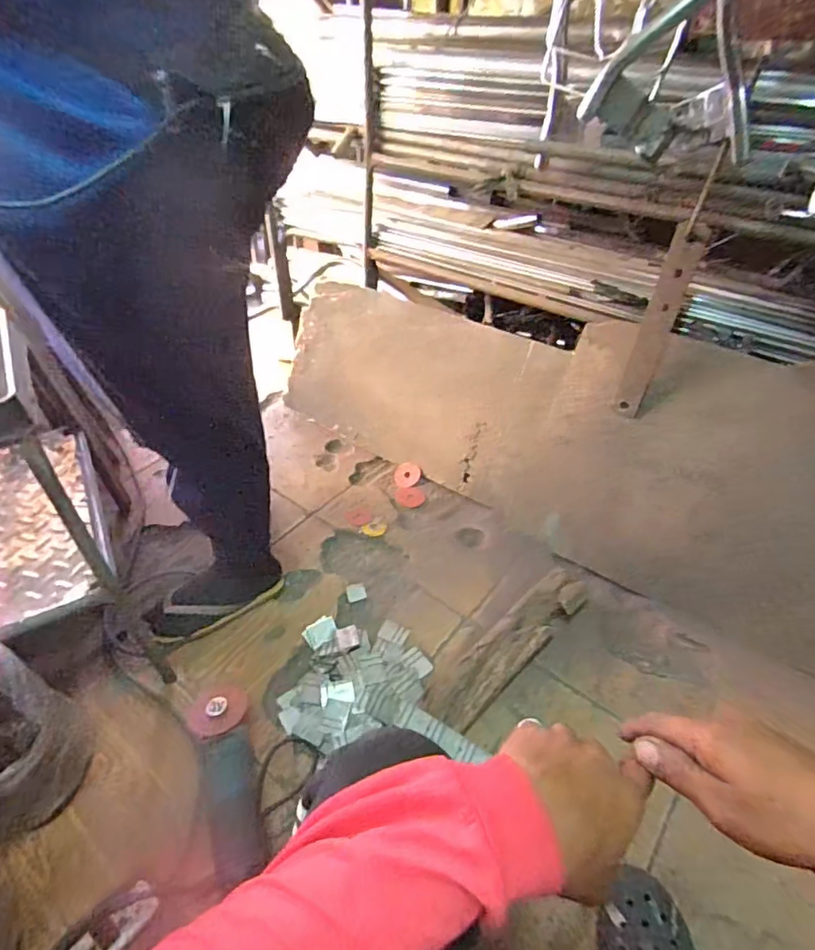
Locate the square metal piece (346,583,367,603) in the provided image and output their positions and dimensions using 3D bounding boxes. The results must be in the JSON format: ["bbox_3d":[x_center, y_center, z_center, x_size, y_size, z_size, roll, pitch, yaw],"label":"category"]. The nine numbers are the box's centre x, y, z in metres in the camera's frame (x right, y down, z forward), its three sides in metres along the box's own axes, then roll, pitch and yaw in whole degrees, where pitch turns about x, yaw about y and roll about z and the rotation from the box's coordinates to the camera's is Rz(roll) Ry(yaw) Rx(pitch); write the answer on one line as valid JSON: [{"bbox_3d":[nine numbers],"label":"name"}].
[{"bbox_3d":[-0.098,0.226,1.042,0.036,0.005,0.039,-10,45,-14],"label":"square metal piece"}]

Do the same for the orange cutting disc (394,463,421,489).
[{"bbox_3d":[0.000,-0.001,1.287,0.061,0.006,0.070,-5,59,4],"label":"orange cutting disc"}]

